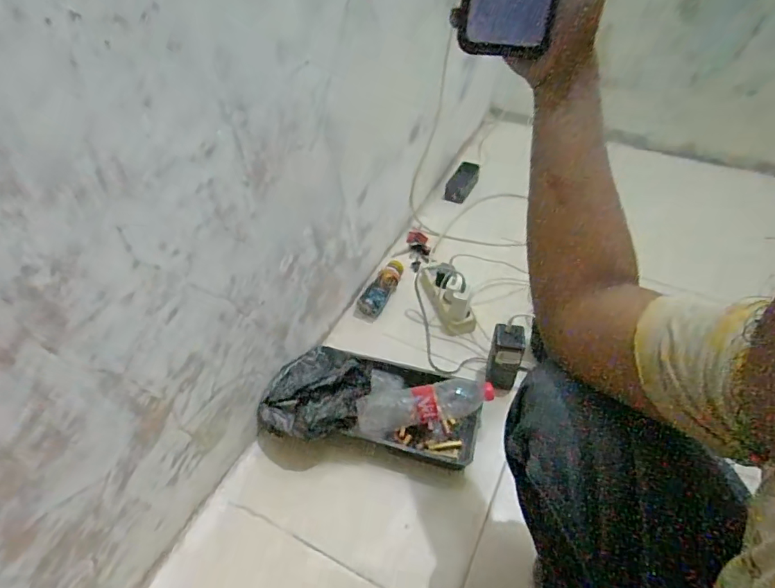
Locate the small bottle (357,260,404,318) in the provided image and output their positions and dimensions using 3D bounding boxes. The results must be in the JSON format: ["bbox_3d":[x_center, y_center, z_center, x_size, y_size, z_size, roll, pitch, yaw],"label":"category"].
[{"bbox_3d":[-0.011,-0.019,1.016,0.052,0.052,0.175,16,49,17],"label":"small bottle"}]

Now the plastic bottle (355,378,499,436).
[{"bbox_3d":[0.062,0.173,0.777,0.225,0.059,0.081,-6,47,-3],"label":"plastic bottle"}]

